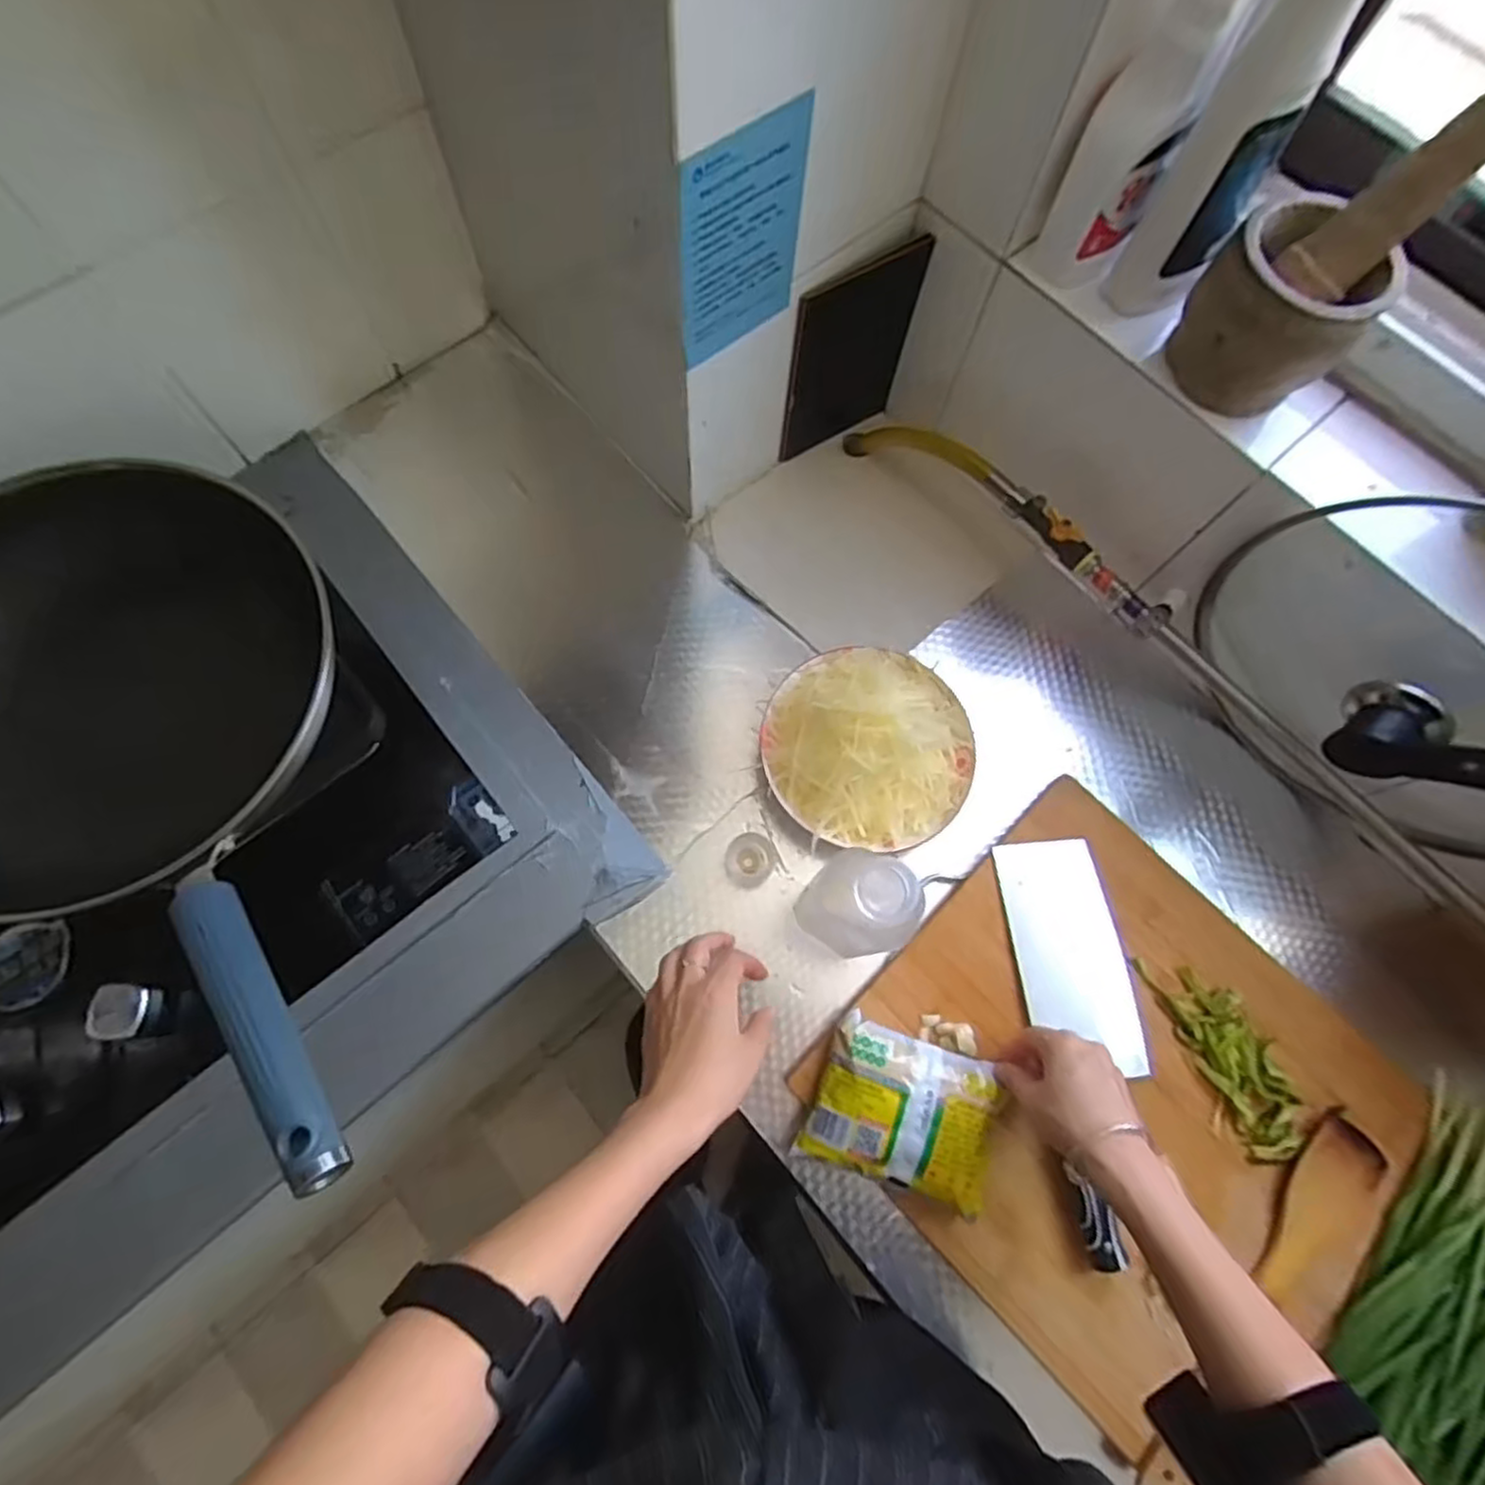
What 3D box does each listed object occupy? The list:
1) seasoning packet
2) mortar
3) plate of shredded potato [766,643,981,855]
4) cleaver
[{"bbox_3d":[0.120,0.269,0.544,0.125,0.018,0.100,20,73,6],"label":"seasoning packet"},{"bbox_3d":[0.360,-0.290,0.501,0.111,0.089,0.097,-41,79,-15],"label":"mortar"},{"bbox_3d":[0.109,-0.004,0.630,0.174,0.074,0.173,1,72,-3],"label":"plate of shredded potato"},{"bbox_3d":[0.271,0.222,0.578,0.089,0.031,0.297,-5,72,-3],"label":"cleaver"}]

